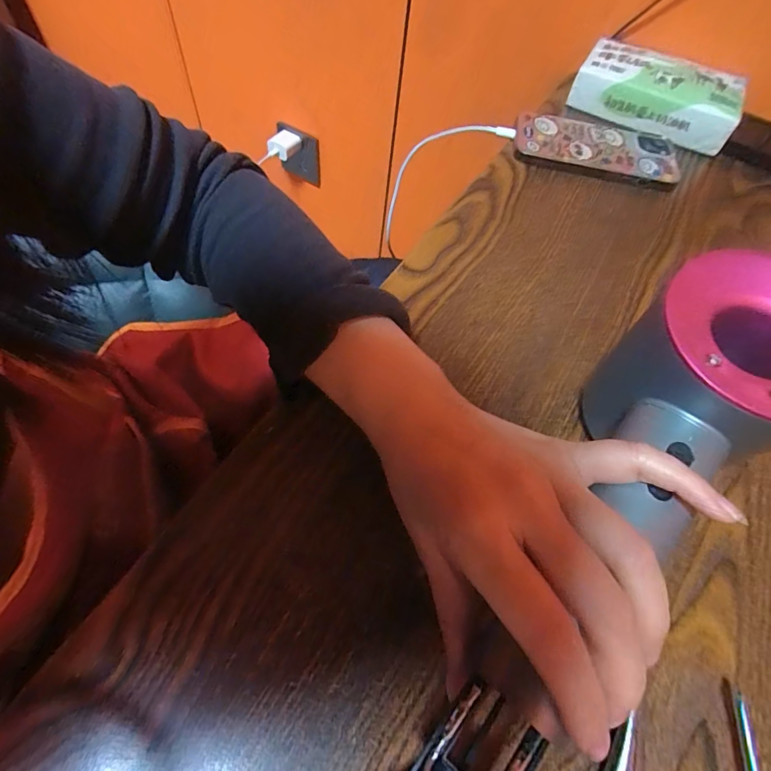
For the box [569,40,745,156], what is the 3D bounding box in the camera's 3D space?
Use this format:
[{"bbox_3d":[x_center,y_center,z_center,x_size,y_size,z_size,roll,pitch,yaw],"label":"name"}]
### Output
[{"bbox_3d":[0.255,-0.272,0.407,0.145,0.045,0.057,28,63,12],"label":"box"}]

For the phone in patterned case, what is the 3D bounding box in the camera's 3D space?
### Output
[{"bbox_3d":[0.188,-0.214,0.388,0.139,0.016,0.065,12,60,2],"label":"phone in patterned case"}]

